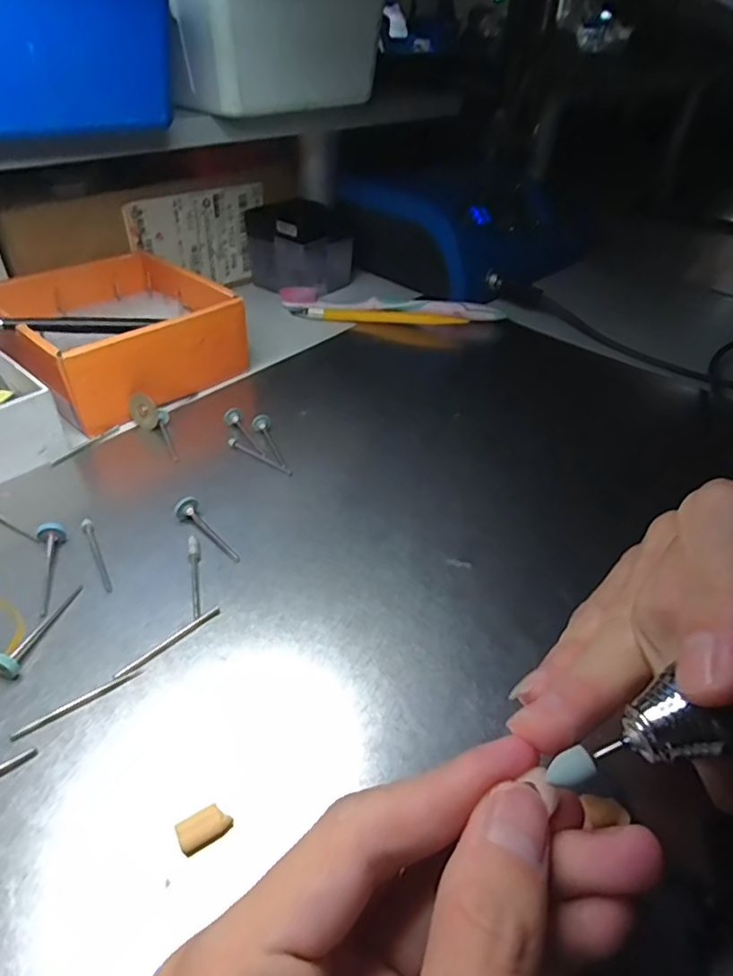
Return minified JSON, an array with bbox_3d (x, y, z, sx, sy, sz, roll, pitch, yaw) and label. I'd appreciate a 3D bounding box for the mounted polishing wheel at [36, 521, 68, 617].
[{"bbox_3d":[-0.134,0.035,0.230,0.010,0.010,0.043,-8,57,-13],"label":"mounted polishing wheel"}]

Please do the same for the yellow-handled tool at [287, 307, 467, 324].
[{"bbox_3d":[0.009,-0.139,0.440,0.139,0.009,0.013,6,42,2],"label":"yellow-handled tool"}]

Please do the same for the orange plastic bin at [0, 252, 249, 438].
[{"bbox_3d":[-0.162,-0.100,0.348,0.127,0.046,0.128,33,50,29],"label":"orange plastic bin"}]

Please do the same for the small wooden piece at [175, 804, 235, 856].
[{"bbox_3d":[-0.047,0.100,0.160,0.015,0.004,0.009,-24,49,-28],"label":"small wooden piece"}]

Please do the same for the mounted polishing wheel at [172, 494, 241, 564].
[{"bbox_3d":[-0.072,0.018,0.246,0.010,0.009,0.040,-30,52,-32],"label":"mounted polishing wheel"}]

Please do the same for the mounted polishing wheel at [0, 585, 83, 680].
[{"bbox_3d":[-0.125,0.055,0.208,0.008,0.010,0.047,8,28,4],"label":"mounted polishing wheel"}]

